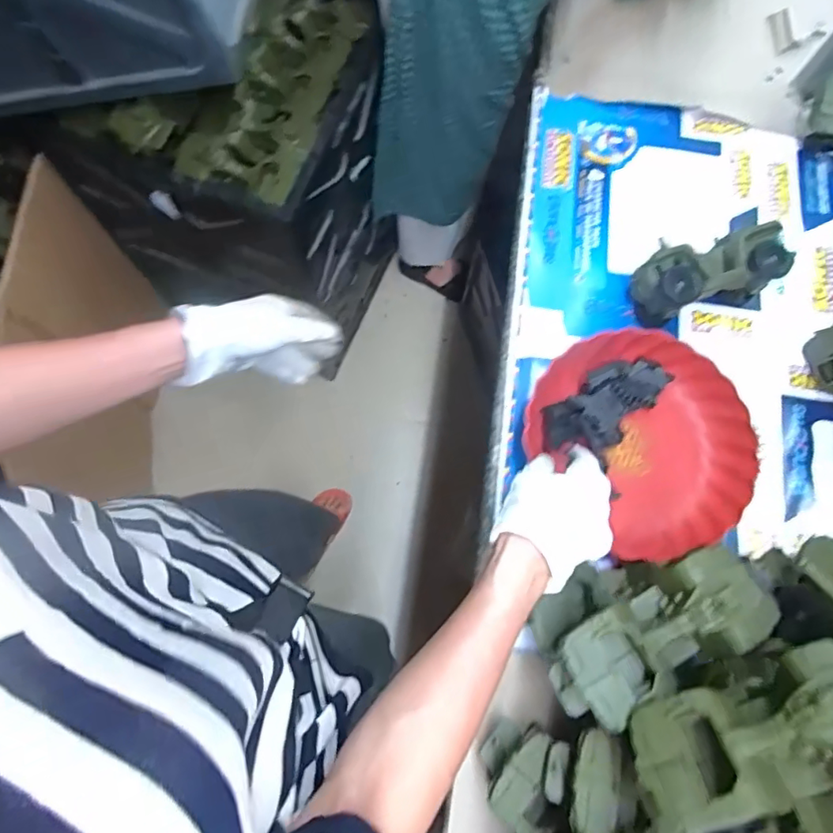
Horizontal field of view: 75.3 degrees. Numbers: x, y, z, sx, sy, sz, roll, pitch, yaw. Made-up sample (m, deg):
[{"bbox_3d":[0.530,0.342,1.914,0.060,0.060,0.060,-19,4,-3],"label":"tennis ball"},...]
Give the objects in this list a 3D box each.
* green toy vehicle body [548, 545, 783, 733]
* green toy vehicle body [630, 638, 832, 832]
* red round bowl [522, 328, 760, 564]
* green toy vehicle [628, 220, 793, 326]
[{"bbox_3d":[0.203,0.182,0.453,0.189,0.062,0.080,-28,78,-8],"label":"green toy vehicle body"},{"bbox_3d":[0.241,0.222,0.374,0.184,0.077,0.080,-31,78,11],"label":"green toy vehicle body"},{"bbox_3d":[0.247,0.028,0.604,0.228,0.070,0.239,-35,80,-9],"label":"red round bowl"},{"bbox_3d":[0.333,-0.164,0.635,0.174,0.083,0.072,-17,77,-6],"label":"green toy vehicle"}]

